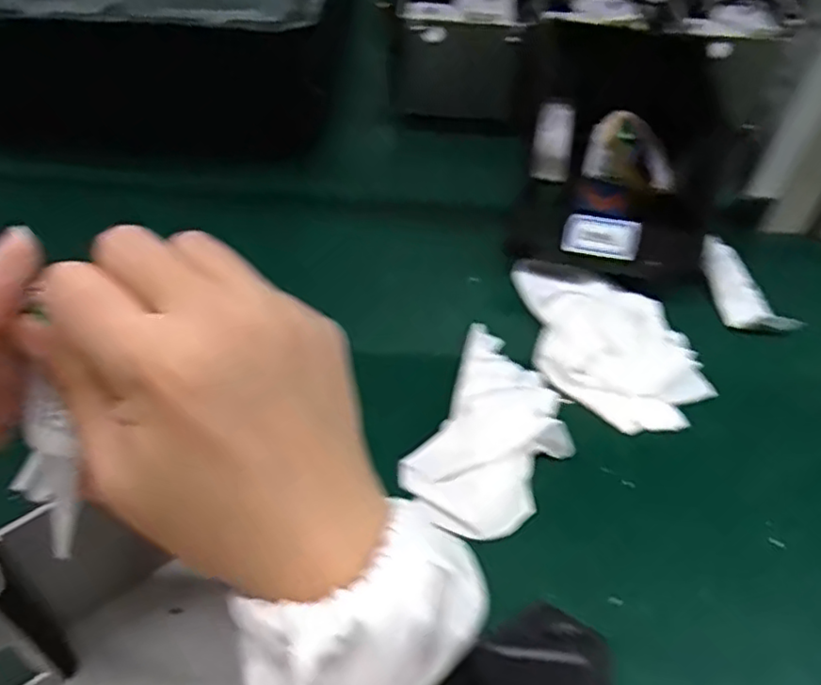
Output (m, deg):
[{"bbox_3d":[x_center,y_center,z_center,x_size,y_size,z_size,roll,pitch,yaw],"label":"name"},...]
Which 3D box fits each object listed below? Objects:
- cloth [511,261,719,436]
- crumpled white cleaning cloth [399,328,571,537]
[{"bbox_3d":[0.155,-0.017,0.526,0.119,0.035,0.178,-7,48,-9],"label":"cloth"},{"bbox_3d":[0.062,0.052,0.465,0.096,0.035,0.165,20,50,15],"label":"crumpled white cleaning cloth"}]

